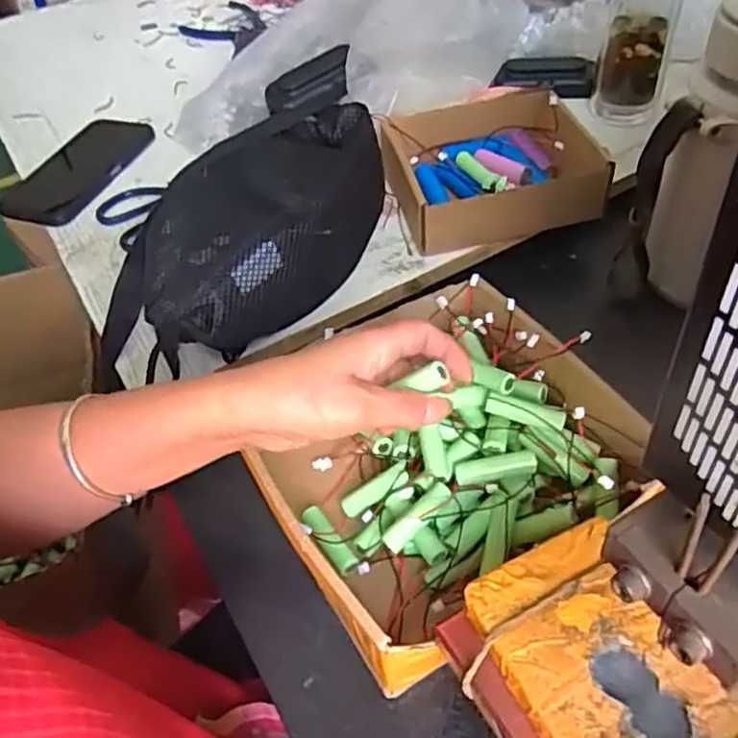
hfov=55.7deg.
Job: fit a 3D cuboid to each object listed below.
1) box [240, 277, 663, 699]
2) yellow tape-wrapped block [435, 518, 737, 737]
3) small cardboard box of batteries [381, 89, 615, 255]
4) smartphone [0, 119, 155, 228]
[{"bbox_3d":[0.047,0.061,0.434,0.220,0.071,0.160,-35,55,-22],"label":"box"},{"bbox_3d":[0.102,0.141,0.282,0.088,0.024,0.149,-27,52,-16],"label":"yellow tape-wrapped block"},{"bbox_3d":[0.101,-0.173,0.603,0.164,0.058,0.145,-11,49,-3],"label":"small cardboard box of batteries"},{"bbox_3d":[-0.289,-0.200,0.697,0.089,0.016,0.175,7,50,12],"label":"smartphone"}]

